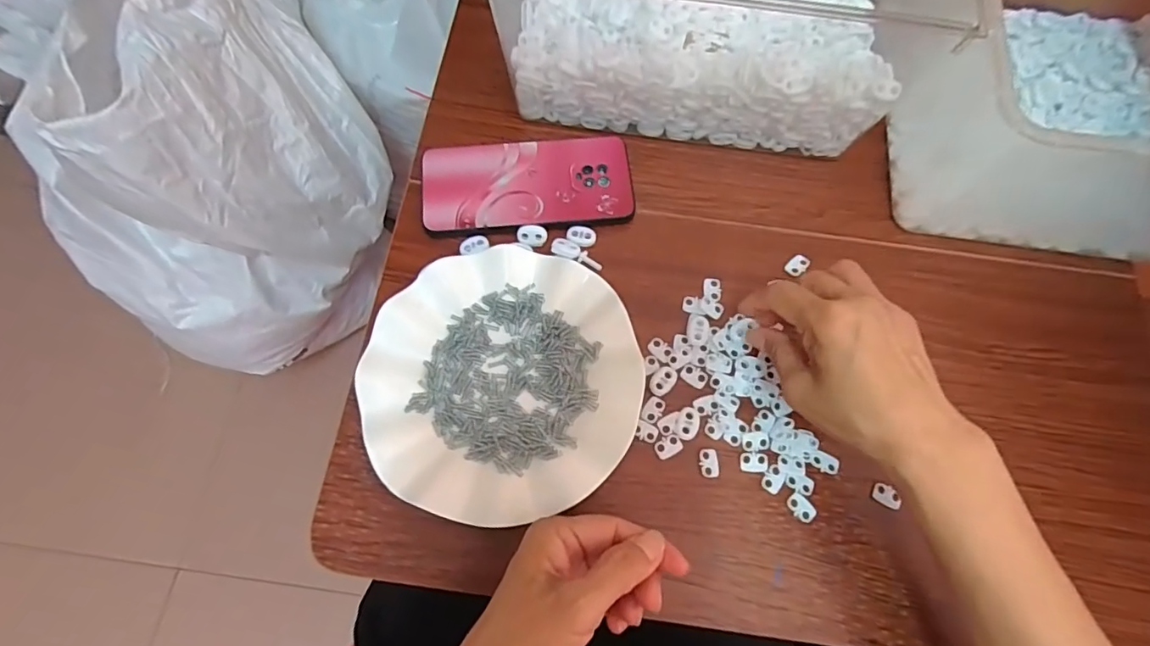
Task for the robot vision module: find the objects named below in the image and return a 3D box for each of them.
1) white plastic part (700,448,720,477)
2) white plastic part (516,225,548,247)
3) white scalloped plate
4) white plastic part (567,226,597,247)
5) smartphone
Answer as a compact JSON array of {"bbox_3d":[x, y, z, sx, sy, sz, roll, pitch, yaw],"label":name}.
[{"bbox_3d":[0.092,0.095,0.356,0.012,0.004,0.019,-2,72,-2],"label":"white plastic part"},{"bbox_3d":[-0.033,-0.067,0.403,0.022,0.006,0.015,7,72,1],"label":"white plastic part"},{"bbox_3d":[-0.049,0.038,0.359,0.178,0.025,0.178,0,72,-1],"label":"white scalloped plate"},{"bbox_3d":[0.005,-0.067,0.408,0.022,0.004,0.016,11,72,2],"label":"white plastic part"},{"bbox_3d":[-0.037,-0.110,0.417,0.162,0.011,0.077,-4,72,-3],"label":"smartphone"}]

